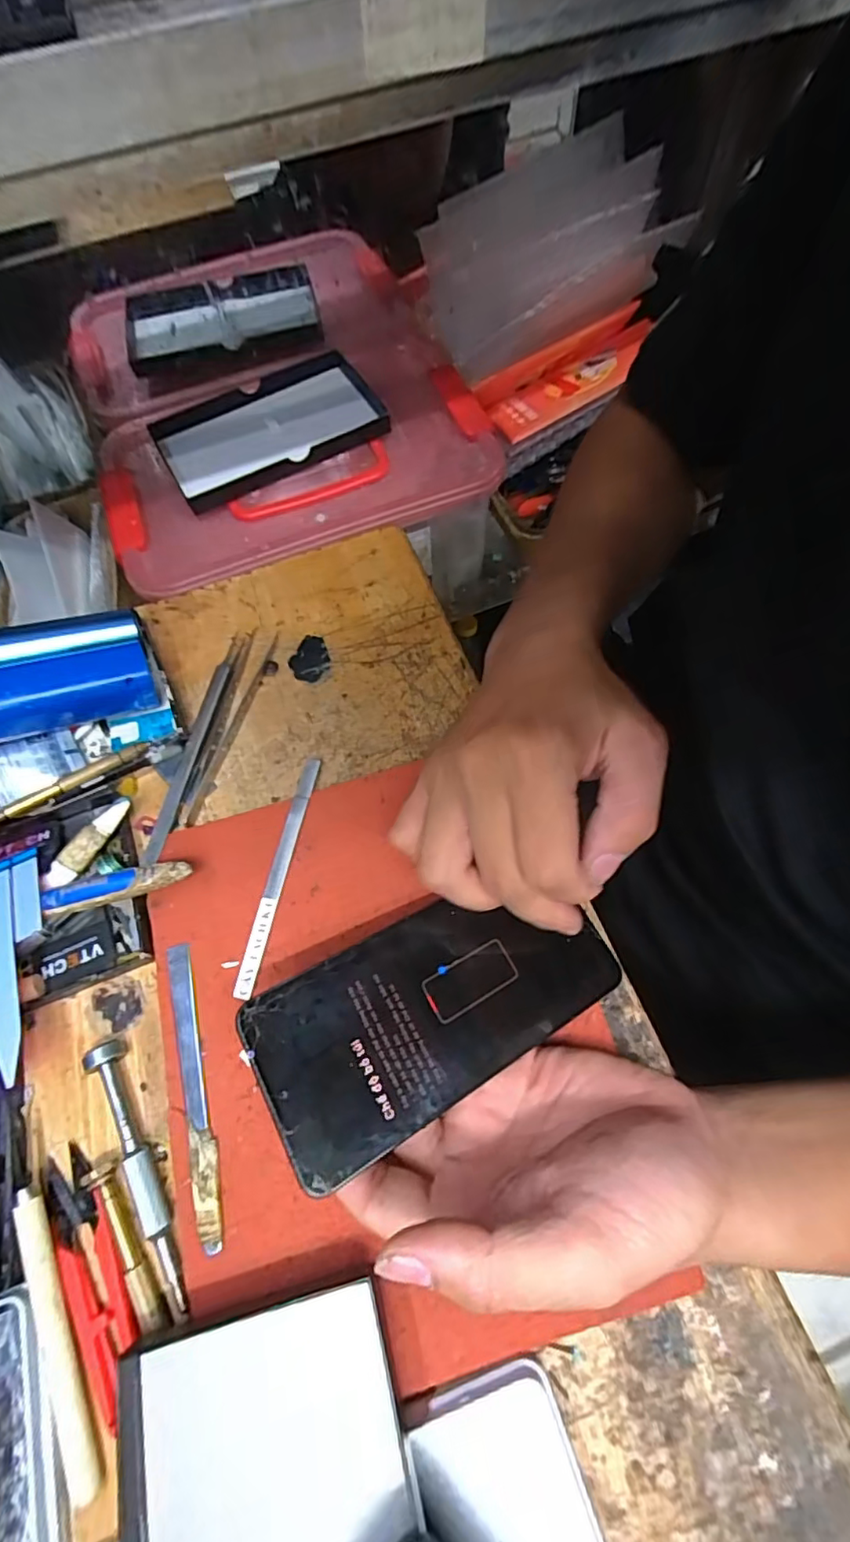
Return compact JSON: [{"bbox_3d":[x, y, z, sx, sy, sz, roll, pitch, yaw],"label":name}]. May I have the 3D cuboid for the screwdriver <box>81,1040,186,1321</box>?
[{"bbox_3d":[-0.125,0.174,0.249,0.014,0.014,0.111,-26,68,-9],"label":"screwdriver"}]

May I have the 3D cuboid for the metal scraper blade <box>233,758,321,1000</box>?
[{"bbox_3d":[-0.077,0.052,0.304,0.009,0.004,0.130,8,66,9],"label":"metal scraper blade"}]

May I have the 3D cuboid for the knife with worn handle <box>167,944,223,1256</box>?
[{"bbox_3d":[-0.107,0.143,0.263,0.012,0.004,0.127,-16,67,-5],"label":"knife with worn handle"}]

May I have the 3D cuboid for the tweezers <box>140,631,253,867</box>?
[{"bbox_3d":[-0.130,-0.020,0.335,0.018,0.009,0.150,11,67,7],"label":"tweezers"}]

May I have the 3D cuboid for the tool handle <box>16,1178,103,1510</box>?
[{"bbox_3d":[-0.146,0.222,0.225,0.011,0.005,0.103,-18,69,-27],"label":"tool handle"}]

